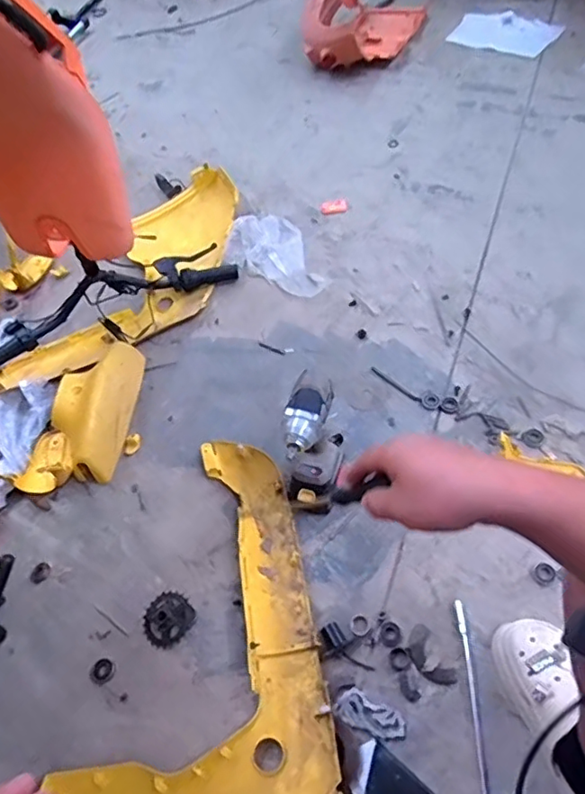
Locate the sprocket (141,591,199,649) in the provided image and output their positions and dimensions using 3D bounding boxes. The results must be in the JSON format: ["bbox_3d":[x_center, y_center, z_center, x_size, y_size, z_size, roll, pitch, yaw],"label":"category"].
[{"bbox_3d":[-0.208,0.363,0.941,0.080,0.020,0.083,-7,61,13],"label":"sprocket"}]

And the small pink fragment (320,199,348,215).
[{"bbox_3d":[0.111,-0.513,1.546,0.074,0.018,0.038,-12,51,-5],"label":"small pink fragment"}]

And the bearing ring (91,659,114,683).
[{"bbox_3d":[-0.301,0.434,0.908,0.033,0.008,0.035,-5,54,6],"label":"bearing ring"}]

